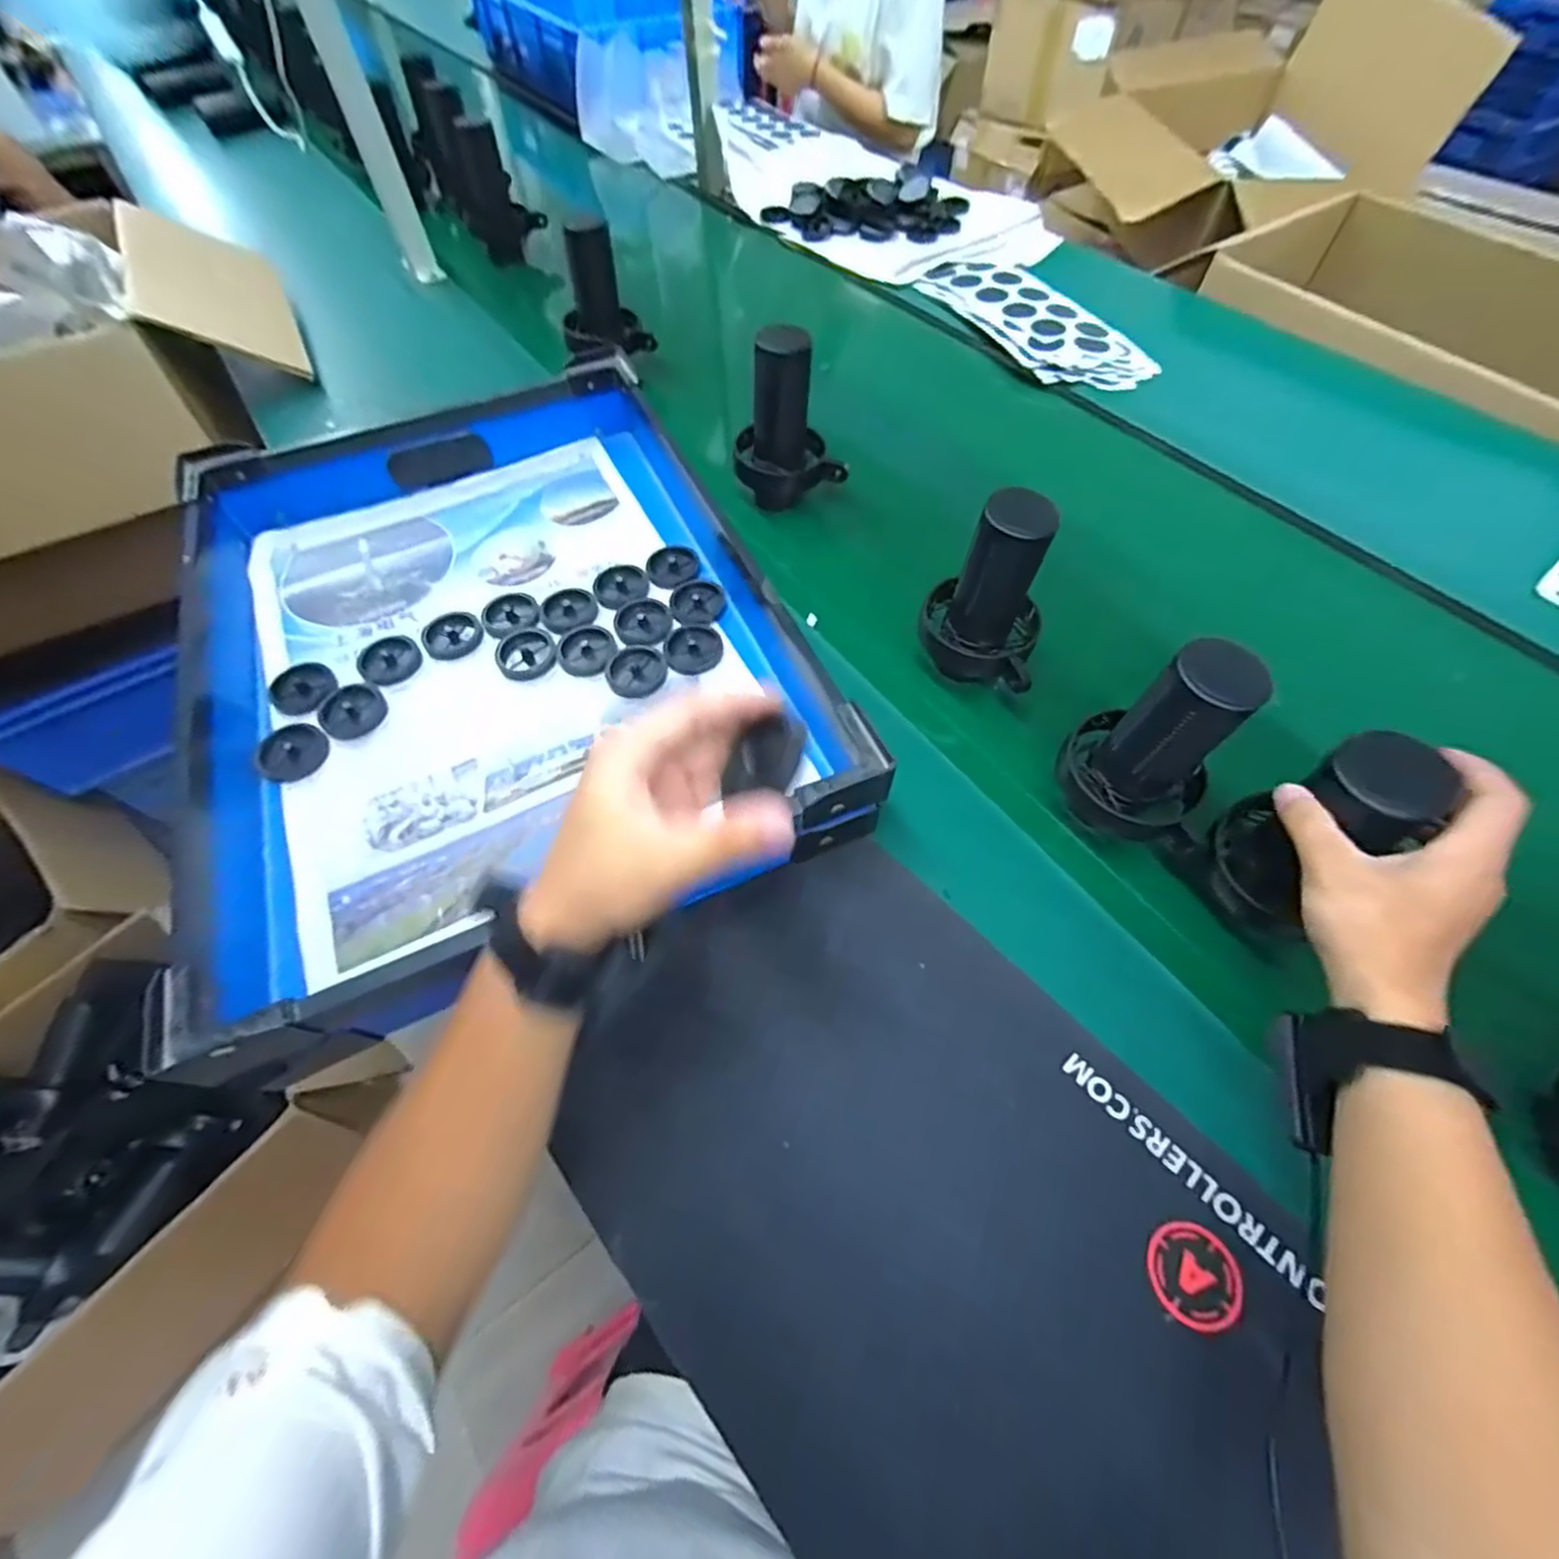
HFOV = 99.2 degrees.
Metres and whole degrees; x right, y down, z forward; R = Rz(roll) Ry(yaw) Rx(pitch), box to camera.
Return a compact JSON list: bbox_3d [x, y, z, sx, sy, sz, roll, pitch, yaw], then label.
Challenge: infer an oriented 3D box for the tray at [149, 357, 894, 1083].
[{"bbox_3d":[-0.255,-0.128,0.584,0.466,0.090,0.601,-22,61,-11],"label":"tray"}]

